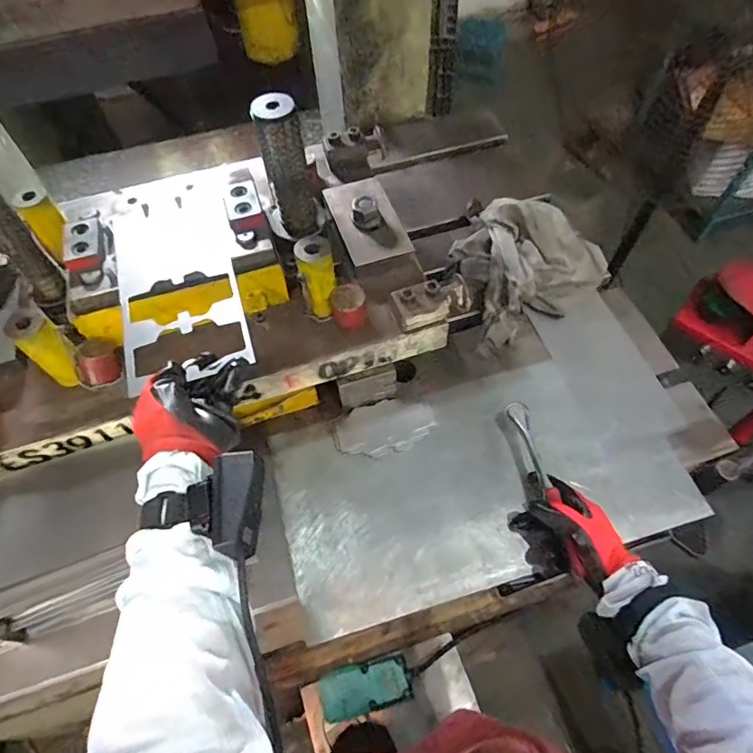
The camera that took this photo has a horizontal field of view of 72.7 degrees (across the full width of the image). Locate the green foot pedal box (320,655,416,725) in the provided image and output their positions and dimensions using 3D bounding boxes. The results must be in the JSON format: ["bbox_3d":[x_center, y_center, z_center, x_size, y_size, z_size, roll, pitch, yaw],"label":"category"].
[{"bbox_3d":[-0.016,0.711,1.173,0.219,0.050,0.101,-7,58,-16],"label":"green foot pedal box"}]

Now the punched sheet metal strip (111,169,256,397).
[{"bbox_3d":[-0.222,-0.127,0.565,0.125,0.010,0.296,-15,59,-7],"label":"punched sheet metal strip"}]

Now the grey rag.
[{"bbox_3d":[0.217,-0.168,0.778,0.240,0.074,0.192,-25,61,-12],"label":"grey rag"}]

